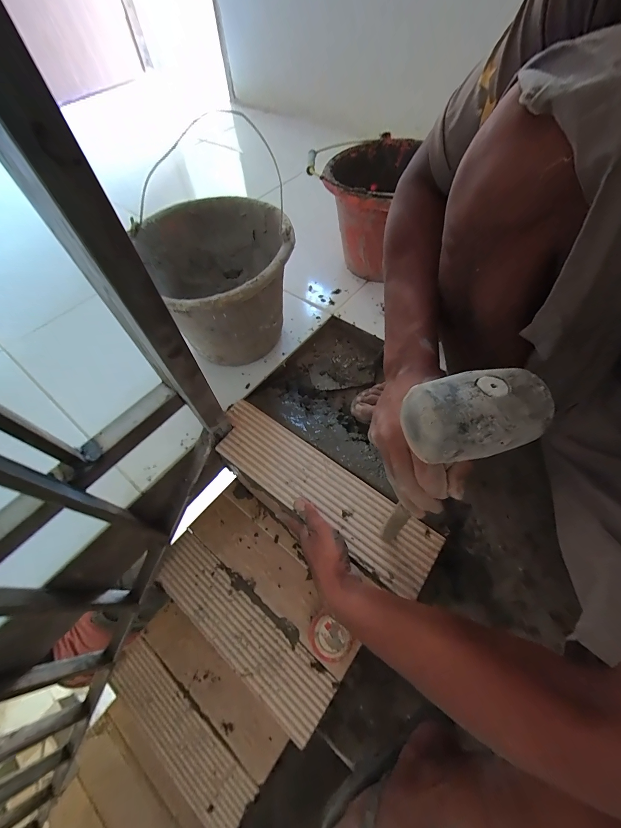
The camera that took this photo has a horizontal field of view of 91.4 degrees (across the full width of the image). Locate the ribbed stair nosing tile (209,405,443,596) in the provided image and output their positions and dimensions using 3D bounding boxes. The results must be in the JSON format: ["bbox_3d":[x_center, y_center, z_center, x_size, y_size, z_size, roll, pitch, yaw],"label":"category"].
[{"bbox_3d":[0.006,0.108,0.468,0.381,0.009,0.096,33,66,19],"label":"ribbed stair nosing tile"}]

